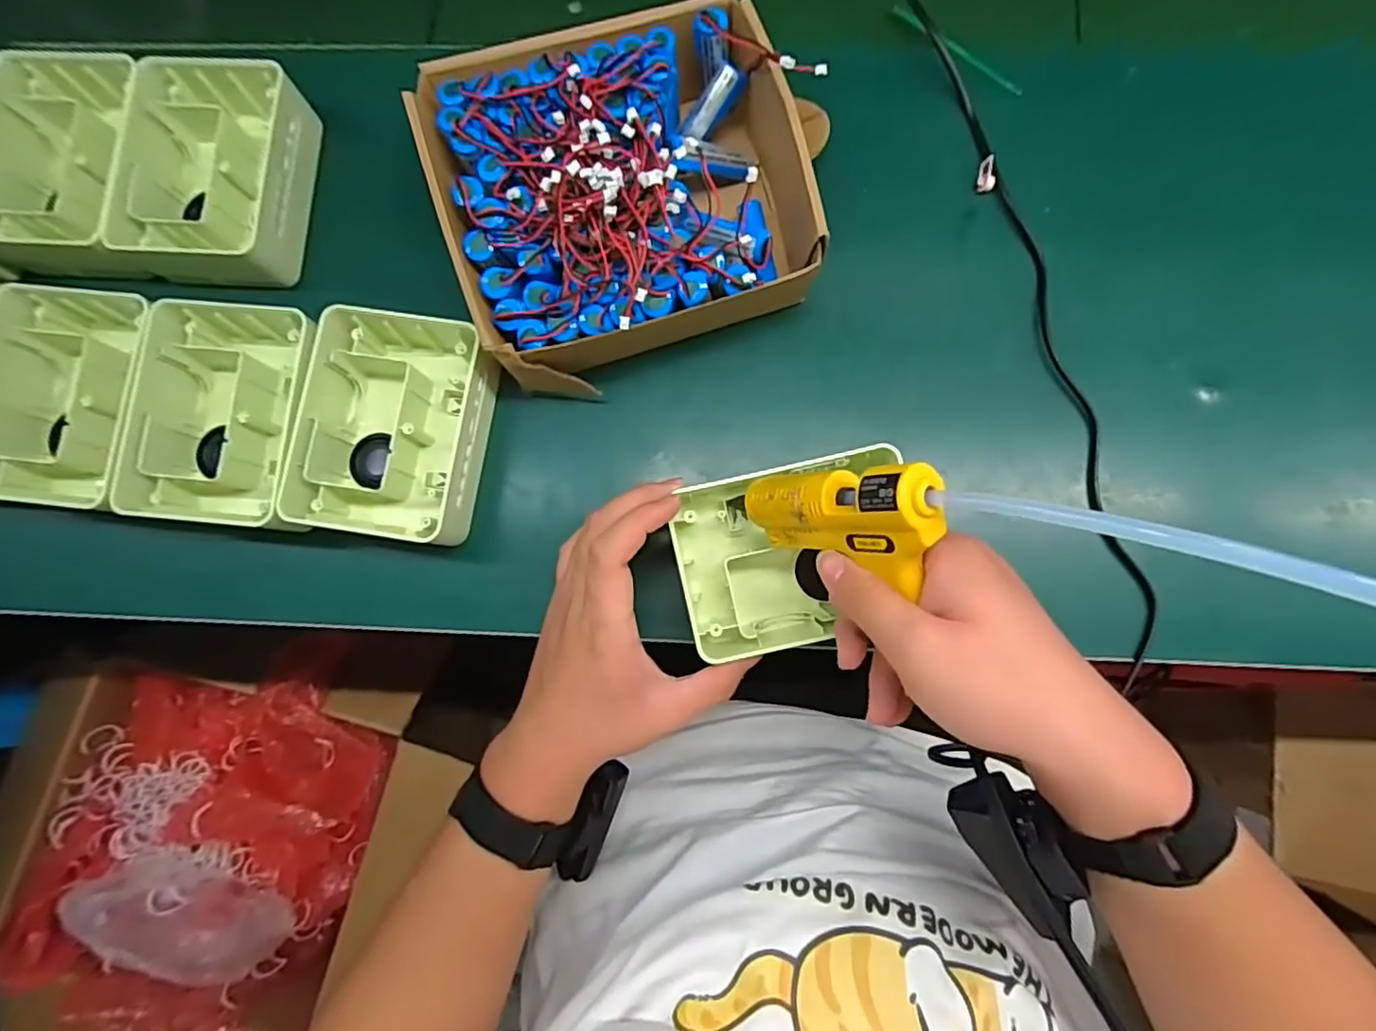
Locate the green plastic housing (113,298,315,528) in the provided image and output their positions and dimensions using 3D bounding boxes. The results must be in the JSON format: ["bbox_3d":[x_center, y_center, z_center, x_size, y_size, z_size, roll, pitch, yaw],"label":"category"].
[{"bbox_3d":[-0.297,-0.064,0.417,0.114,0.058,0.140,7,81,3],"label":"green plastic housing"}]

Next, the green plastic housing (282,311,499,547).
[{"bbox_3d":[-0.189,-0.057,0.412,0.104,0.055,0.139,8,81,3],"label":"green plastic housing"}]

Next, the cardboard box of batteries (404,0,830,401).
[{"bbox_3d":[-0.027,-0.210,0.410,0.249,0.095,0.210,-17,80,-1],"label":"cardboard box of batteries"}]

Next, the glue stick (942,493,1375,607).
[{"bbox_3d":[0.174,0.014,0.205,0.184,0.011,0.011,24,79,45],"label":"glue stick"}]

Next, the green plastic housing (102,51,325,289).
[{"bbox_3d":[-0.330,-0.235,0.443,0.115,0.058,0.147,5,81,3],"label":"green plastic housing"}]

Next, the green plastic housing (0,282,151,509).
[{"bbox_3d":[-0.405,-0.079,0.422,0.108,0.057,0.149,3,80,2],"label":"green plastic housing"}]

